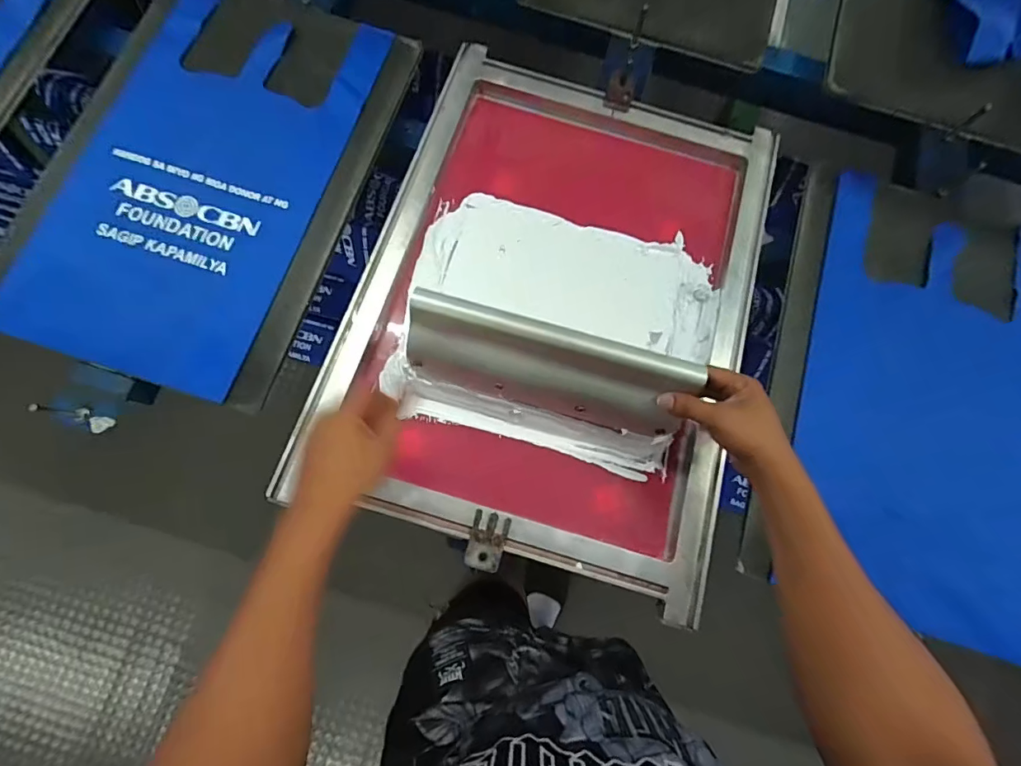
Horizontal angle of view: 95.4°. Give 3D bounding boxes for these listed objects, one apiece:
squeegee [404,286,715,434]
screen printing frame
[{"bbox_3d":[0.037,-0.014,0.502,0.296,0.109,0.035,15,36,0],"label":"squeegee"},{"bbox_3d":[0.062,-0.117,0.600,0.485,0.065,0.646,17,75,1],"label":"screen printing frame"}]

